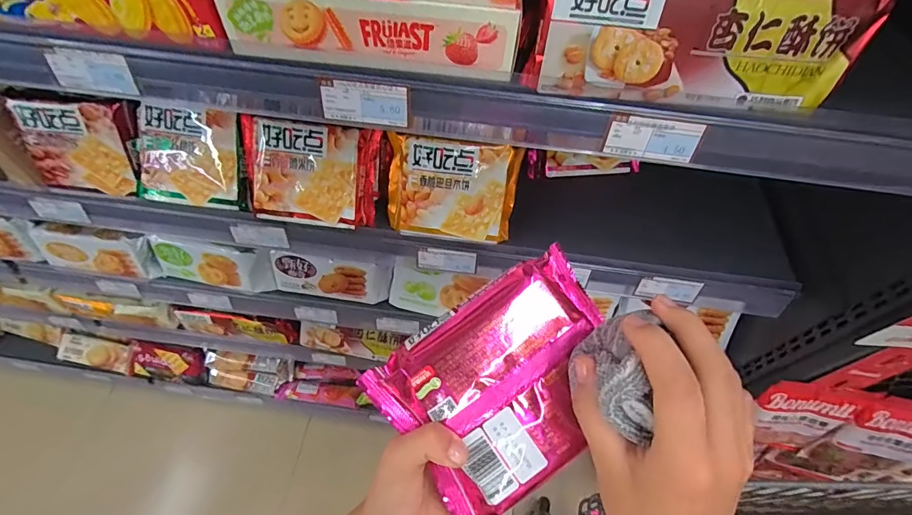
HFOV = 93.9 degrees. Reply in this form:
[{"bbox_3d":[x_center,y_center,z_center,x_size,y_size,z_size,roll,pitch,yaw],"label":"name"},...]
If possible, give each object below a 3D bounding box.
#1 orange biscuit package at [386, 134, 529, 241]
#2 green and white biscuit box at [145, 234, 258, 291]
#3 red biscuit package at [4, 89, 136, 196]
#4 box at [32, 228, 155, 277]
[{"bbox_3d":[-0.004,-0.078,0.505,0.149,0.117,0.023,7,25,1],"label":"orange biscuit package"},{"bbox_3d":[-0.415,0.007,0.710,0.183,0.082,0.044,9,33,1],"label":"green and white biscuit box"},{"bbox_3d":[-0.448,-0.136,0.514,0.113,0.112,0.035,5,33,2],"label":"red biscuit package"},{"bbox_3d":[-0.596,-0.009,0.693,0.192,0.075,0.033,8,56,2],"label":"box"}]

